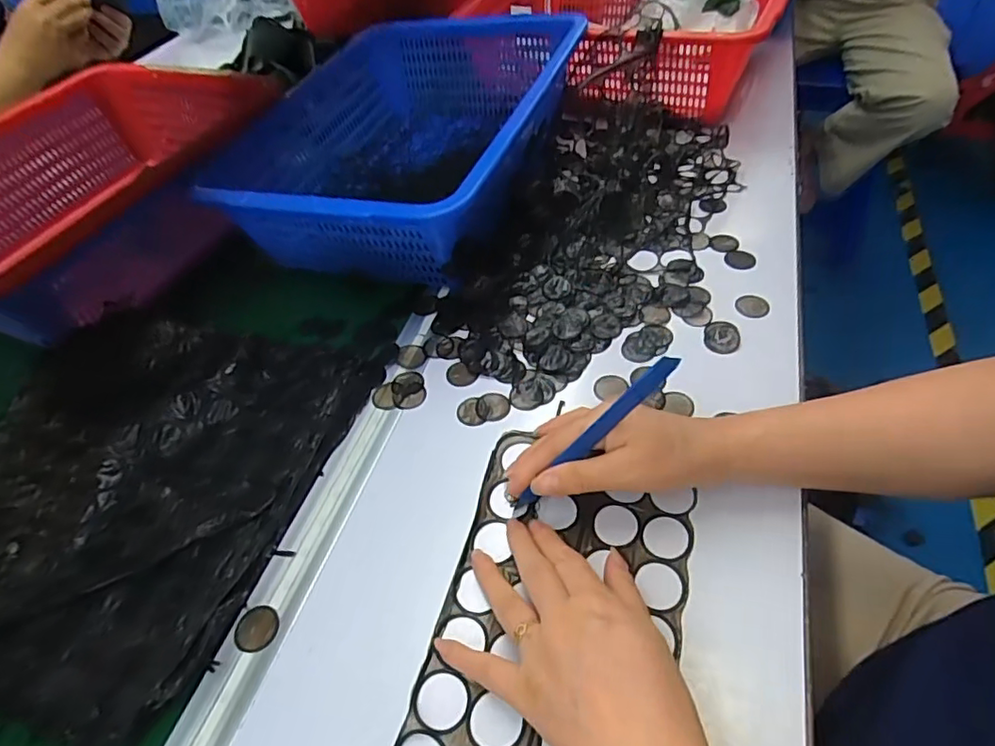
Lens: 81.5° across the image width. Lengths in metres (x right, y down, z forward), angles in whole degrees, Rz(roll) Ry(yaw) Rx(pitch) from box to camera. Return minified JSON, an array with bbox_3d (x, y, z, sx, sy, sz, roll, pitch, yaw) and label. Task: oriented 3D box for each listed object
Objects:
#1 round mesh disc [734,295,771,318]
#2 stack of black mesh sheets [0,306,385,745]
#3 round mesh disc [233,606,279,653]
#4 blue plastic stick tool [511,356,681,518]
[{"bbox_3d":[0.225,-0.059,0.510,0.028,0.004,0.029,-4,48,4],"label":"round mesh disc"},{"bbox_3d":[-0.294,0.078,0.456,0.306,0.036,0.324,10,50,16],"label":"stack of black mesh sheets"},{"bbox_3d":[-0.155,0.164,0.371,0.027,0.004,0.028,-4,48,4],"label":"round mesh disc"},{"bbox_3d":[0.057,0.043,0.365,0.012,0.155,0.008,9,41,-44],"label":"blue plastic stick tool"}]

